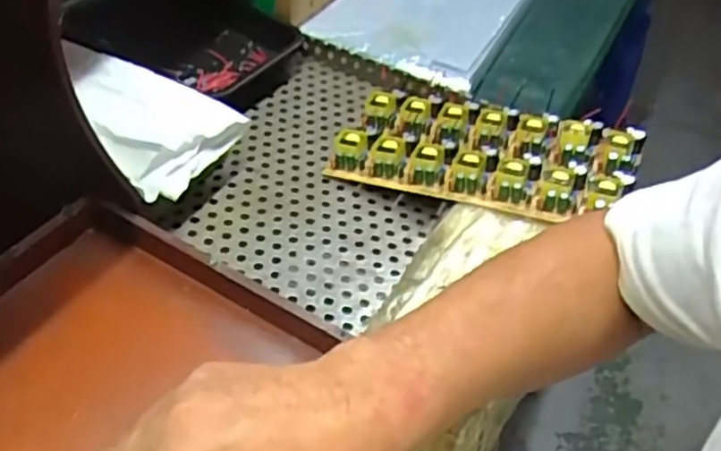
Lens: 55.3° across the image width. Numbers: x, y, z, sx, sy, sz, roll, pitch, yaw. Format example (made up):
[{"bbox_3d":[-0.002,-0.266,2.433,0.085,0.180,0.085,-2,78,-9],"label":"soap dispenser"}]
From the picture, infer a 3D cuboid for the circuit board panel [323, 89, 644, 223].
[{"bbox_3d":[0.117,-0.074,0.649,0.259,0.026,0.151,13,38,21],"label":"circuit board panel"}]

